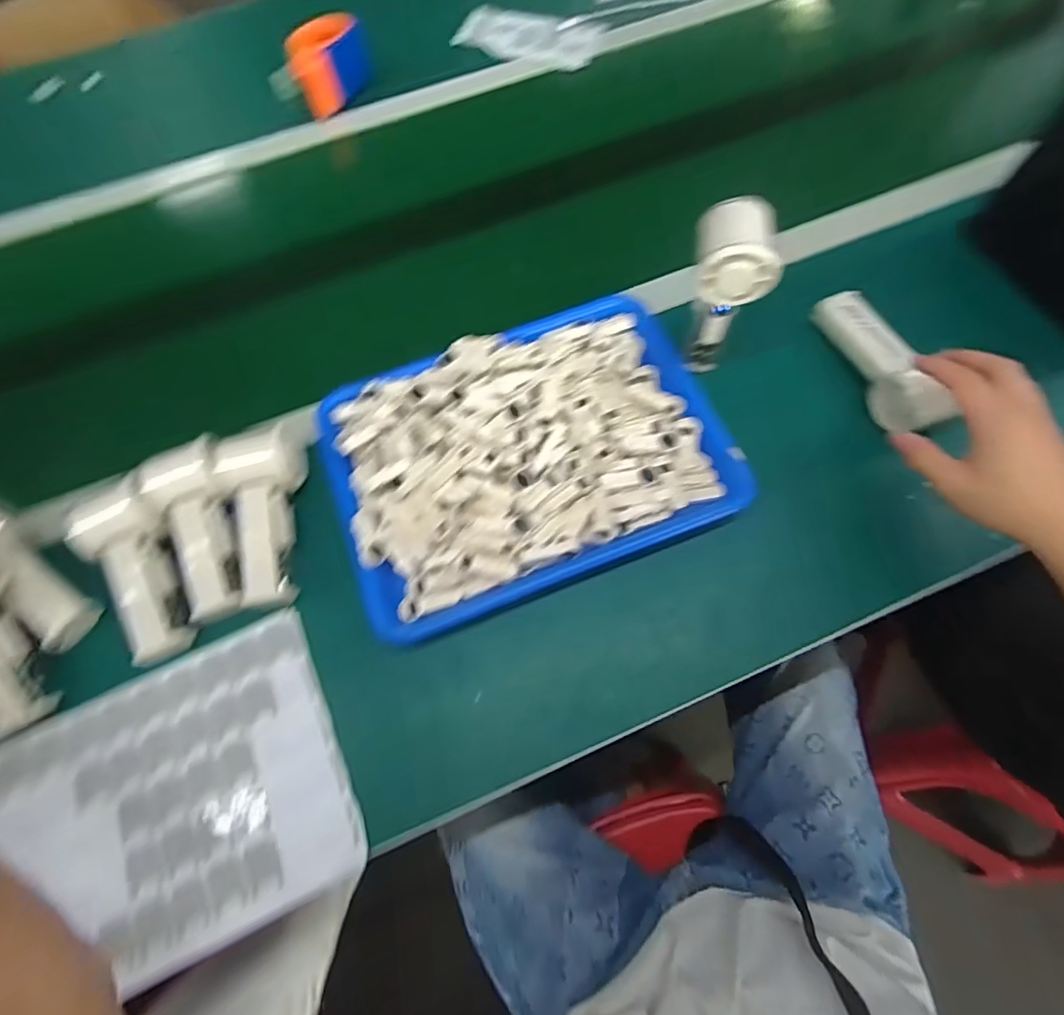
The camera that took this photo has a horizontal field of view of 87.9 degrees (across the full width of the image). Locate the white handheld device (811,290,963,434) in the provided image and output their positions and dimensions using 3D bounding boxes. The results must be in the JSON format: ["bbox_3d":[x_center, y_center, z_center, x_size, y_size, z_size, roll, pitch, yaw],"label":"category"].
[{"bbox_3d":[0.319,-0.135,0.499,0.049,0.056,0.162,-11,58,-2],"label":"white handheld device"}]

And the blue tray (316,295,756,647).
[{"bbox_3d":[-0.006,-0.055,0.494,0.337,0.052,0.249,-21,66,-6],"label":"blue tray"}]

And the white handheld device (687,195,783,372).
[{"bbox_3d":[0.163,-0.186,0.471,0.059,0.142,0.057,7,66,6],"label":"white handheld device"}]

